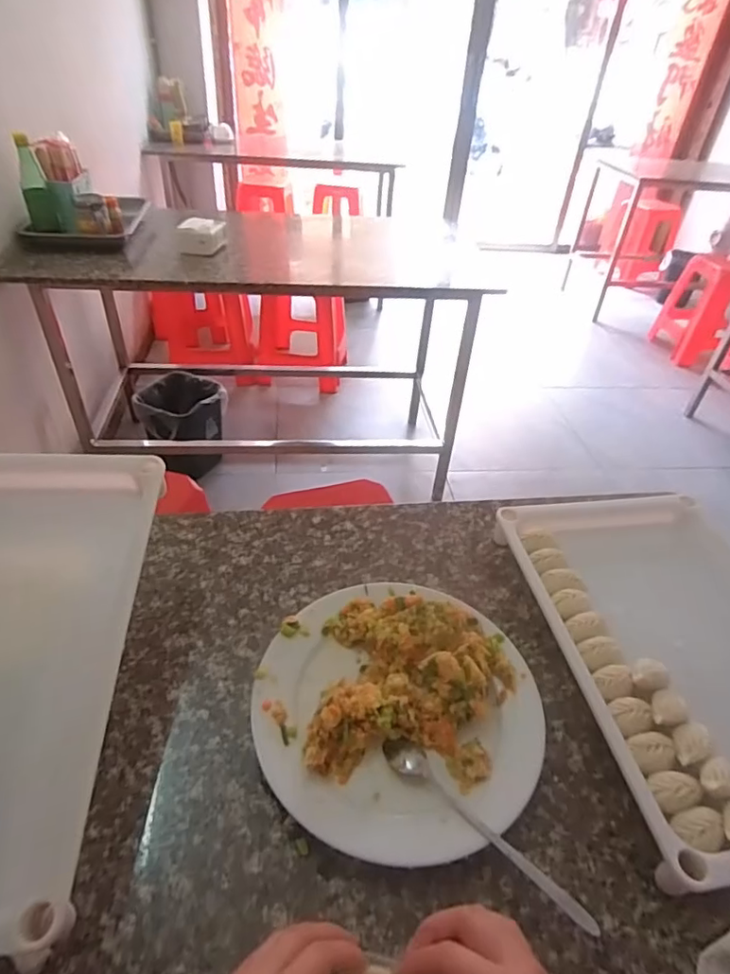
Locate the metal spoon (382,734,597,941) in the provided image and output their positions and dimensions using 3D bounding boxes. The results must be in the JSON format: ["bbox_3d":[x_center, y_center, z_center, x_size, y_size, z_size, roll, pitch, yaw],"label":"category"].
[{"bbox_3d":[0.085,0.255,0.412,0.025,0.018,0.182,-30,51,-34],"label":"metal spoon"}]

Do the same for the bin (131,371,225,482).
[{"bbox_3d":[-0.602,-0.207,1.830,0.248,0.313,0.256,3,40,-2],"label":"bin"}]

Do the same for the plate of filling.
[{"bbox_3d":[0.029,0.183,0.479,0.239,0.049,0.238,11,40,8],"label":"plate of filling"}]

